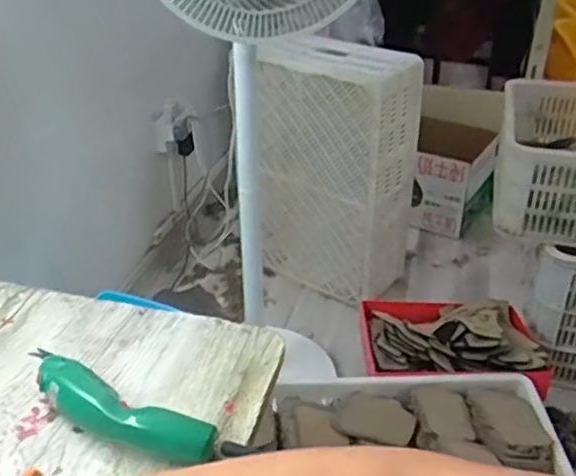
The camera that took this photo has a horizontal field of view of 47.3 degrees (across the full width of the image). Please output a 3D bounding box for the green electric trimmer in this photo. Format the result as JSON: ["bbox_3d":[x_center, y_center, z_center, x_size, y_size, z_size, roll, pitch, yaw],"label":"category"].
[{"bbox_3d":[-0.180,0.163,0.646,0.246,0.043,0.058,16,35,25],"label":"green electric trimmer"}]

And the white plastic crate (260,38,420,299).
[{"bbox_3d":[0.123,-0.175,1.633,0.360,0.551,0.272,19,36,29],"label":"white plastic crate"}]

